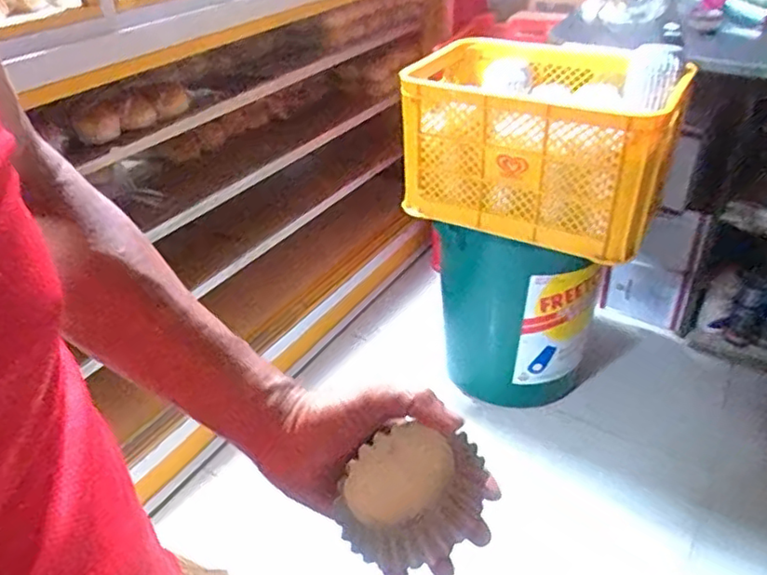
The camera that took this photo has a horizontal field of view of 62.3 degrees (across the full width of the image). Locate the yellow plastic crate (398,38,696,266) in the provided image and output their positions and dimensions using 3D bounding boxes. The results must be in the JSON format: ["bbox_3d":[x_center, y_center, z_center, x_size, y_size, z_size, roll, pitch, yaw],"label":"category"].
[{"bbox_3d":[0.319,-0.310,1.323,0.525,0.293,0.347,18,40,26],"label":"yellow plastic crate"}]

